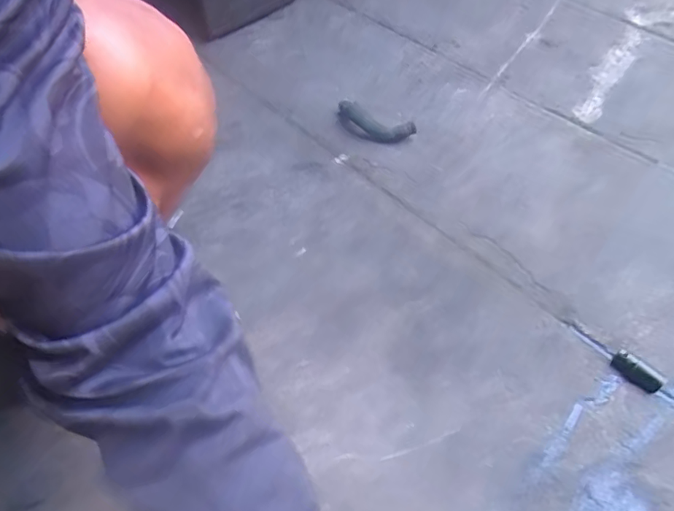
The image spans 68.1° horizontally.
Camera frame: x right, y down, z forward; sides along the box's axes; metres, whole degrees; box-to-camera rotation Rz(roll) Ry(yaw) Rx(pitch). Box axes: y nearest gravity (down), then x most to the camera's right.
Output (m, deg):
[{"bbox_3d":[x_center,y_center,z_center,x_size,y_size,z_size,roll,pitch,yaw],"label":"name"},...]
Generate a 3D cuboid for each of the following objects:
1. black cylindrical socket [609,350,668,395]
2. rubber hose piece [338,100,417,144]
[{"bbox_3d":[0.378,0.147,0.628,0.024,0.021,0.060,-37,59,-24],"label":"black cylindrical socket"},{"bbox_3d":[0.068,-0.244,0.918,0.147,0.025,0.061,20,63,17],"label":"rubber hose piece"}]

